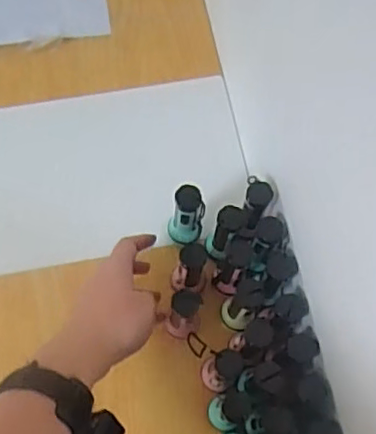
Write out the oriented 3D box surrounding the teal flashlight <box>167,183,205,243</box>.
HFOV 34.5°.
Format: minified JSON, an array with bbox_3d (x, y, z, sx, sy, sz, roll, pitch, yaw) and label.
[{"bbox_3d":[-0.002,0.002,0.602,0.033,0.094,0.033,0,67,1],"label":"teal flashlight"}]

